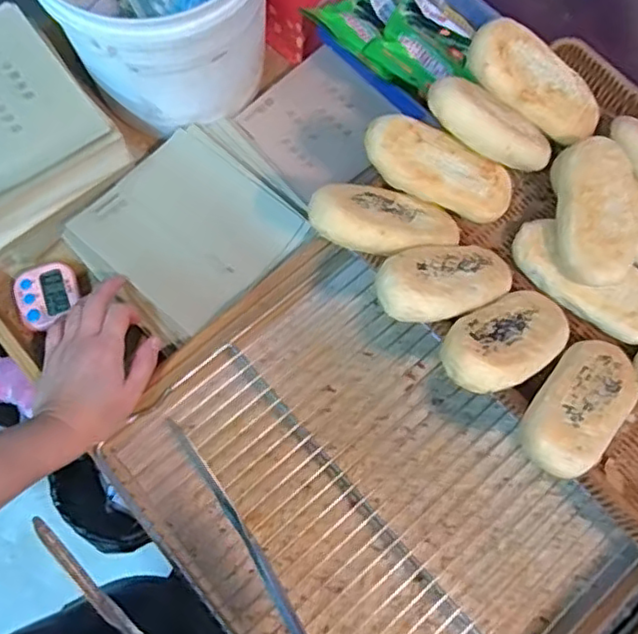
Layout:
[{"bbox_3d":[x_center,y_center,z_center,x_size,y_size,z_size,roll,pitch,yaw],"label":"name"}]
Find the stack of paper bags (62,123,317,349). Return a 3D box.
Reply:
[{"bbox_3d":[-0.133,-0.085,0.637,0.180,0.031,0.176,42,76,13],"label":"stack of paper bags"}]

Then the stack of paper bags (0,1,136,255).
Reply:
[{"bbox_3d":[-0.318,-0.183,0.624,0.182,0.063,0.190,-38,76,-12],"label":"stack of paper bags"}]

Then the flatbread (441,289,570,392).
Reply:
[{"bbox_3d":[0.157,0.017,0.521,0.132,0.025,0.066,-25,71,-35],"label":"flatbread"}]

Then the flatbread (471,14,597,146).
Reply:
[{"bbox_3d":[0.206,-0.218,0.597,0.148,0.031,0.063,26,70,-24],"label":"flatbread"}]

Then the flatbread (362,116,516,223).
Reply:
[{"bbox_3d":[0.111,-0.133,0.574,0.149,0.024,0.057,19,70,-21],"label":"flatbread"}]

